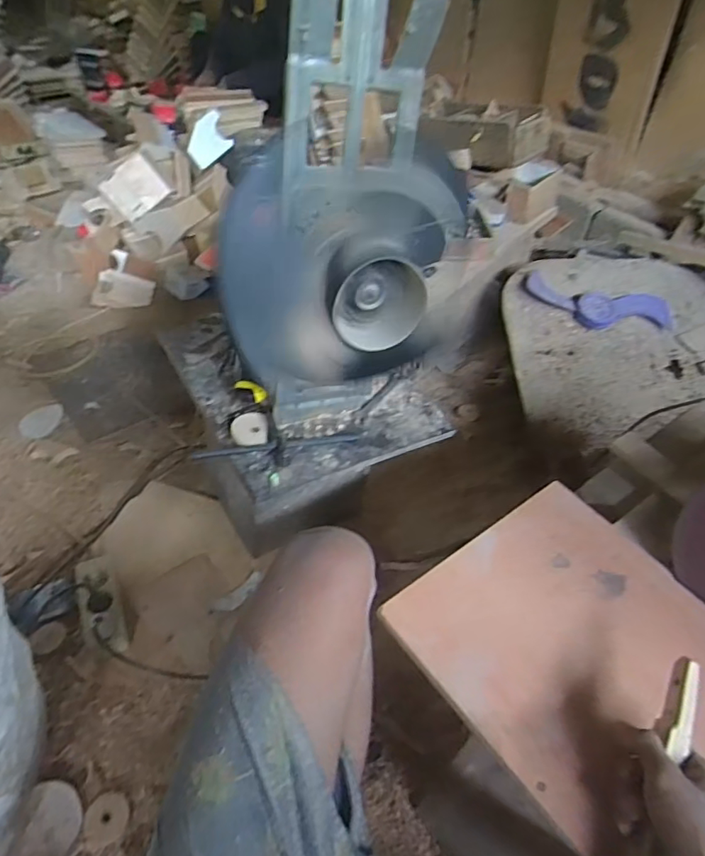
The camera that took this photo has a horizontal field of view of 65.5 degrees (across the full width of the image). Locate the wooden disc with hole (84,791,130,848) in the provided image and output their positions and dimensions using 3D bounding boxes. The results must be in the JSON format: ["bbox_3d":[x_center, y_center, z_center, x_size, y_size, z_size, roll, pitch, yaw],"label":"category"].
[{"bbox_3d":[-0.301,0.479,0.673,0.049,0.012,0.055,-12,44,-14],"label":"wooden disc with hole"}]

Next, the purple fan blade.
[{"bbox_3d":[0.624,-0.302,1.403,0.365,0.045,0.145,11,62,3],"label":"purple fan blade"}]

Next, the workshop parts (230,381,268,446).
[{"bbox_3d":[-0.139,-0.020,0.739,0.047,0.030,0.107,-1,42,-7],"label":"workshop parts"}]

